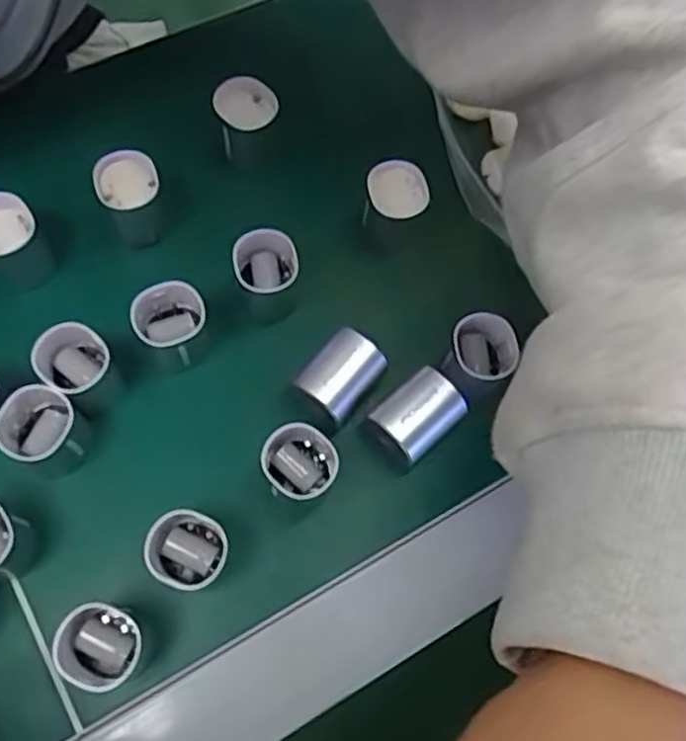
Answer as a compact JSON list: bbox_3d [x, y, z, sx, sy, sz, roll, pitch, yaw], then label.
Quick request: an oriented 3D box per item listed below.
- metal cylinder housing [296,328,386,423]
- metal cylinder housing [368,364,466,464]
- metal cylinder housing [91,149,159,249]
[{"bbox_3d":[-0.001,0.003,0.327,0.026,0.032,0.035,39,77,9],"label":"metal cylinder housing"},{"bbox_3d":[0.033,0.021,0.322,0.035,0.028,0.028,-41,80,-12],"label":"metal cylinder housing"},{"bbox_3d":[-0.098,-0.079,0.340,0.027,0.038,0.033,-20,76,-7],"label":"metal cylinder housing"}]

